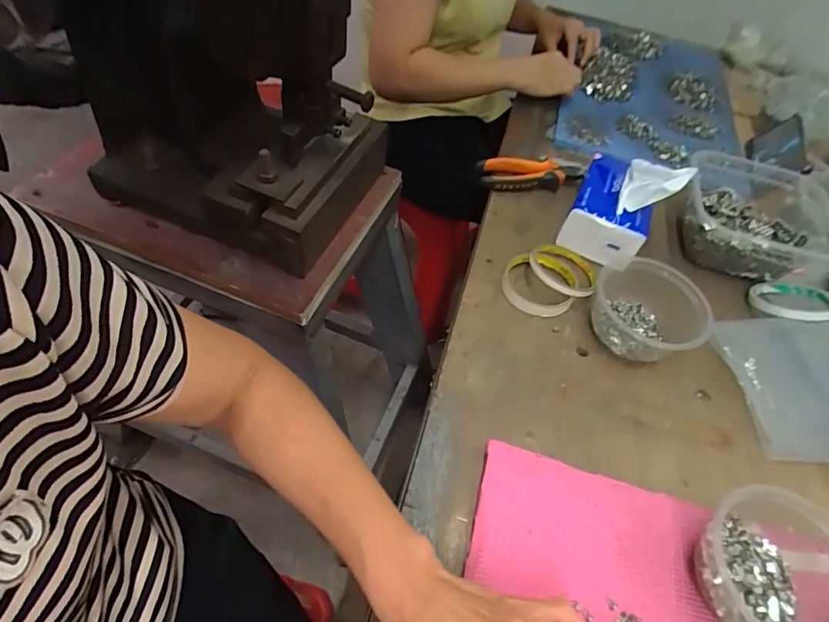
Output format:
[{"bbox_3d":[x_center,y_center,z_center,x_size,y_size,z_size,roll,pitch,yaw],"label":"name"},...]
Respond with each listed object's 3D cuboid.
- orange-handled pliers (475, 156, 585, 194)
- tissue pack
[{"bbox_3d":[0.163,-0.192,0.655,0.141,0.027,0.062,3,53,-7],"label":"orange-handled pliers"},{"bbox_3d":[0.253,-0.141,0.572,0.103,0.101,0.144,26,53,11],"label":"tissue pack"}]

